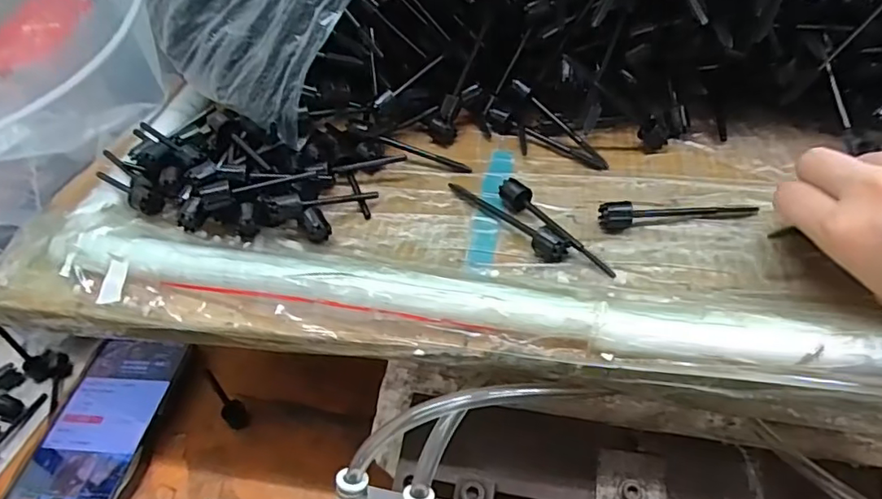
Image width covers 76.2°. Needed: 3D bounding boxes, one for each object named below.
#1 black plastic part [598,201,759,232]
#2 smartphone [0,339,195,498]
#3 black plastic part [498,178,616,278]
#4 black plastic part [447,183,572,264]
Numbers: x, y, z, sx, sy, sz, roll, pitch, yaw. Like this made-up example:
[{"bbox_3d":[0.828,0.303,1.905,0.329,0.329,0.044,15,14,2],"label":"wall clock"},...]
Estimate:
[{"bbox_3d":[0.132,-0.023,0.312,0.087,0.015,0.011,-8,44,-3],"label":"black plastic part"},{"bbox_3d":[-0.234,0.131,0.381,0.080,0.018,0.159,3,44,8],"label":"smartphone"},{"bbox_3d":[0.061,-0.012,0.306,0.015,0.012,0.085,-25,47,-19],"label":"black plastic part"},{"bbox_3d":[0.035,-0.020,0.316,0.012,0.013,0.086,-33,50,-26],"label":"black plastic part"}]

